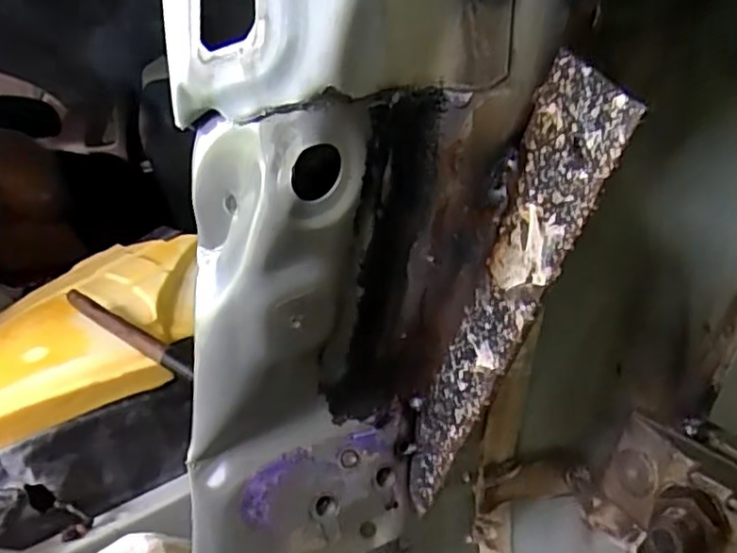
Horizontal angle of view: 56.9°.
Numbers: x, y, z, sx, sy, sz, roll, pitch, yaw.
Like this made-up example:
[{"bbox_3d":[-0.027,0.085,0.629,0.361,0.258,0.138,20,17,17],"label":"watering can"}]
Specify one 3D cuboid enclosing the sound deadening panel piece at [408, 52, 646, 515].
[{"bbox_3d":[0.042,0.017,0.250,0.011,0.191,0.041,-9,44,-31],"label":"sound deadening panel piece"}]

